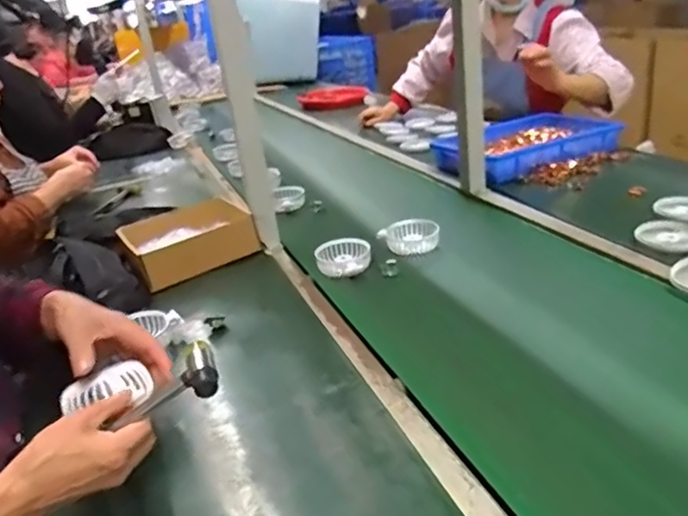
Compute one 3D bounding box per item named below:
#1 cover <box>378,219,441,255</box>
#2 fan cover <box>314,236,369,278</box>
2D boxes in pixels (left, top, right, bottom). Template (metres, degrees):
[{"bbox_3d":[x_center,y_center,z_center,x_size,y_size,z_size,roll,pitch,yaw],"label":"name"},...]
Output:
[{"bbox_3d":[0.112,-0.040,0.988,0.079,0.033,0.078,-20,27,-24],"label":"cover"},{"bbox_3d":[0.000,-0.004,0.954,0.087,0.033,0.087,-4,25,8],"label":"fan cover"}]

